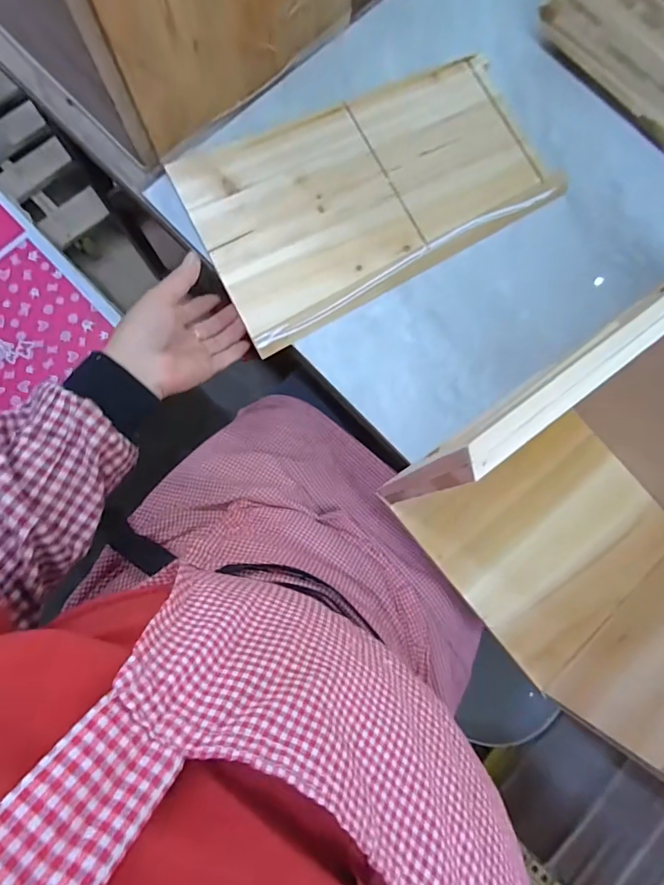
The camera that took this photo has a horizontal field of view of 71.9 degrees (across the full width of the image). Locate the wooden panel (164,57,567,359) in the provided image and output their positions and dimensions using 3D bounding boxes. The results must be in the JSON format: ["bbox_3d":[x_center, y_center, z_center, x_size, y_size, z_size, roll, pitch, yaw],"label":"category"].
[{"bbox_3d":[0.042,-0.263,0.478,0.359,0.017,0.214,-26,83,-6],"label":"wooden panel"}]

